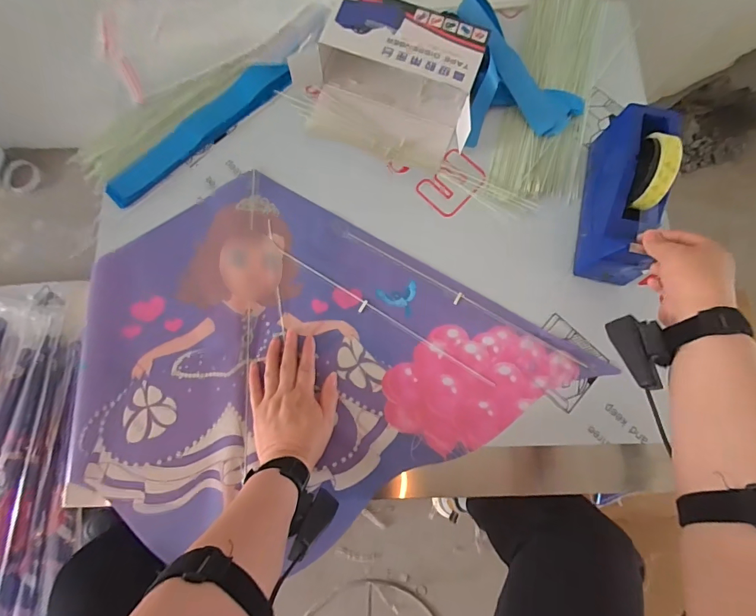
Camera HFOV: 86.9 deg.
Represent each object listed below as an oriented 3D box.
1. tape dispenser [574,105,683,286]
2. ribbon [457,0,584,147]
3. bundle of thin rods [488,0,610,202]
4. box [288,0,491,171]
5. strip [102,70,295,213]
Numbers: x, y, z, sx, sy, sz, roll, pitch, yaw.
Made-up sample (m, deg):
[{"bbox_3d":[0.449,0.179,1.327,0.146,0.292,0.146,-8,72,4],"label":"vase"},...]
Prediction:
[{"bbox_3d":[0.310,-0.139,0.501,0.063,0.121,0.208,11,92,2],"label":"tape dispenser"},{"bbox_3d":[0.210,-0.352,0.579,0.173,0.055,0.216,-3,78,-1],"label":"ribbon"},{"bbox_3d":[0.262,-0.336,0.598,0.126,0.021,0.376,14,78,2],"label":"bundle of thin rods"},{"bbox_3d":[0.009,-0.318,0.556,0.242,0.080,0.182,18,79,3],"label":"box"},{"bbox_3d":[-0.258,-0.257,0.574,0.305,0.019,0.049,-43,82,-9],"label":"strip"}]

